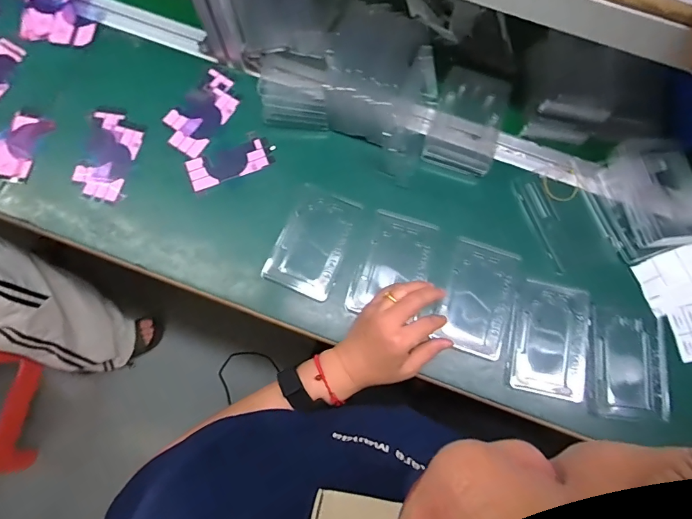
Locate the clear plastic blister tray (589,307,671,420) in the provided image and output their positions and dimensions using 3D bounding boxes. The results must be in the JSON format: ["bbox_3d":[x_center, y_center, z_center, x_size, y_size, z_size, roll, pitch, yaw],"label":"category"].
[{"bbox_3d":[0.331,0.123,0.494,0.089,0.007,0.119,7,76,0],"label":"clear plastic blister tray"}]

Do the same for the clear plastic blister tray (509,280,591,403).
[{"bbox_3d":[0.244,0.095,0.501,0.083,0.014,0.128,13,76,2],"label":"clear plastic blister tray"}]

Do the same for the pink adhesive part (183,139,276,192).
[{"bbox_3d":[-0.151,-0.125,0.550,0.109,0.004,0.044,-23,77,-7],"label":"pink adhesive part"}]

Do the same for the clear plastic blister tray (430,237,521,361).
[{"bbox_3d":[0.160,0.046,0.511,0.078,0.013,0.130,16,76,3],"label":"clear plastic blister tray"}]

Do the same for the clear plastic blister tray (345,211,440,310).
[{"bbox_3d":[0.058,0.008,0.513,0.080,0.011,0.126,19,76,3],"label":"clear plastic blister tray"}]

